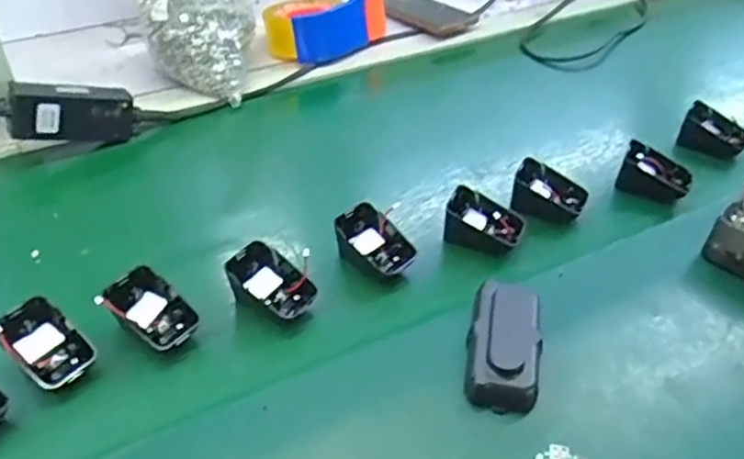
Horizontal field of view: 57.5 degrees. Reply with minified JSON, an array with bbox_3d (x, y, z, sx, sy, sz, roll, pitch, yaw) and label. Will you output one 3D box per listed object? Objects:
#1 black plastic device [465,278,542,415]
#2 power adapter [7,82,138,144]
[{"bbox_3d":[0.098,0.084,0.500,0.052,0.032,0.105,10,41,11],"label":"black plastic device"},{"bbox_3d":[-0.298,-0.117,0.682,0.116,0.054,0.024,-2,35,-33],"label":"power adapter"}]

